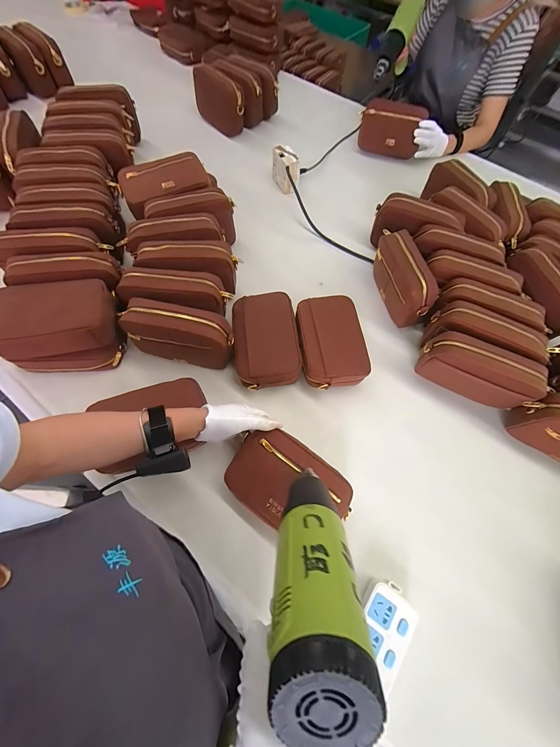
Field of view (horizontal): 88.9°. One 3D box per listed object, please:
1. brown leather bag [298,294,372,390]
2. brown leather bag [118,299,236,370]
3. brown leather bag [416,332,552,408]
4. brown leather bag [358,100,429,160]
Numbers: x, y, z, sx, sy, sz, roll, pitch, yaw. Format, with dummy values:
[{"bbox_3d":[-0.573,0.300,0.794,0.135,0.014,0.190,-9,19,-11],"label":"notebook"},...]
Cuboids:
[{"bbox_3d":[0.101,-0.065,0.596,0.128,0.058,0.195,-6,66,-6],"label":"brown leather bag"},{"bbox_3d":[-0.188,-0.071,0.540,0.199,0.119,0.064,10,65,1],"label":"brown leather bag"},{"bbox_3d":[0.363,0.001,0.539,0.199,0.140,0.061,25,67,8],"label":"brown leather bag"},{"bbox_3d":[0.350,-0.775,0.909,0.182,0.117,0.068,10,65,1],"label":"brown leather bag"}]

